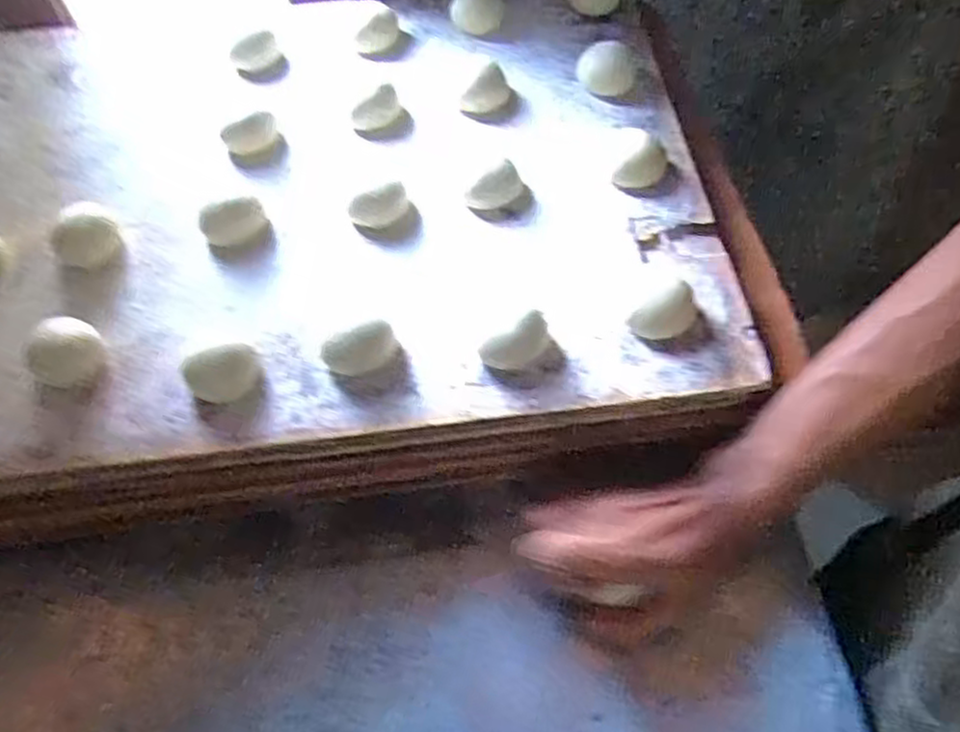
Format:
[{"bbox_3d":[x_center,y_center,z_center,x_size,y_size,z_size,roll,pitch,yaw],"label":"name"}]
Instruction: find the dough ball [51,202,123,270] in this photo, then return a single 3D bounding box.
[{"bbox_3d":[-0.264,-0.087,0.500,0.042,0.021,0.042,-2,58,3],"label":"dough ball"}]

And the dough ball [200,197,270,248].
[{"bbox_3d":[-0.166,-0.095,0.504,0.041,0.022,0.033,-27,60,-12],"label":"dough ball"}]

